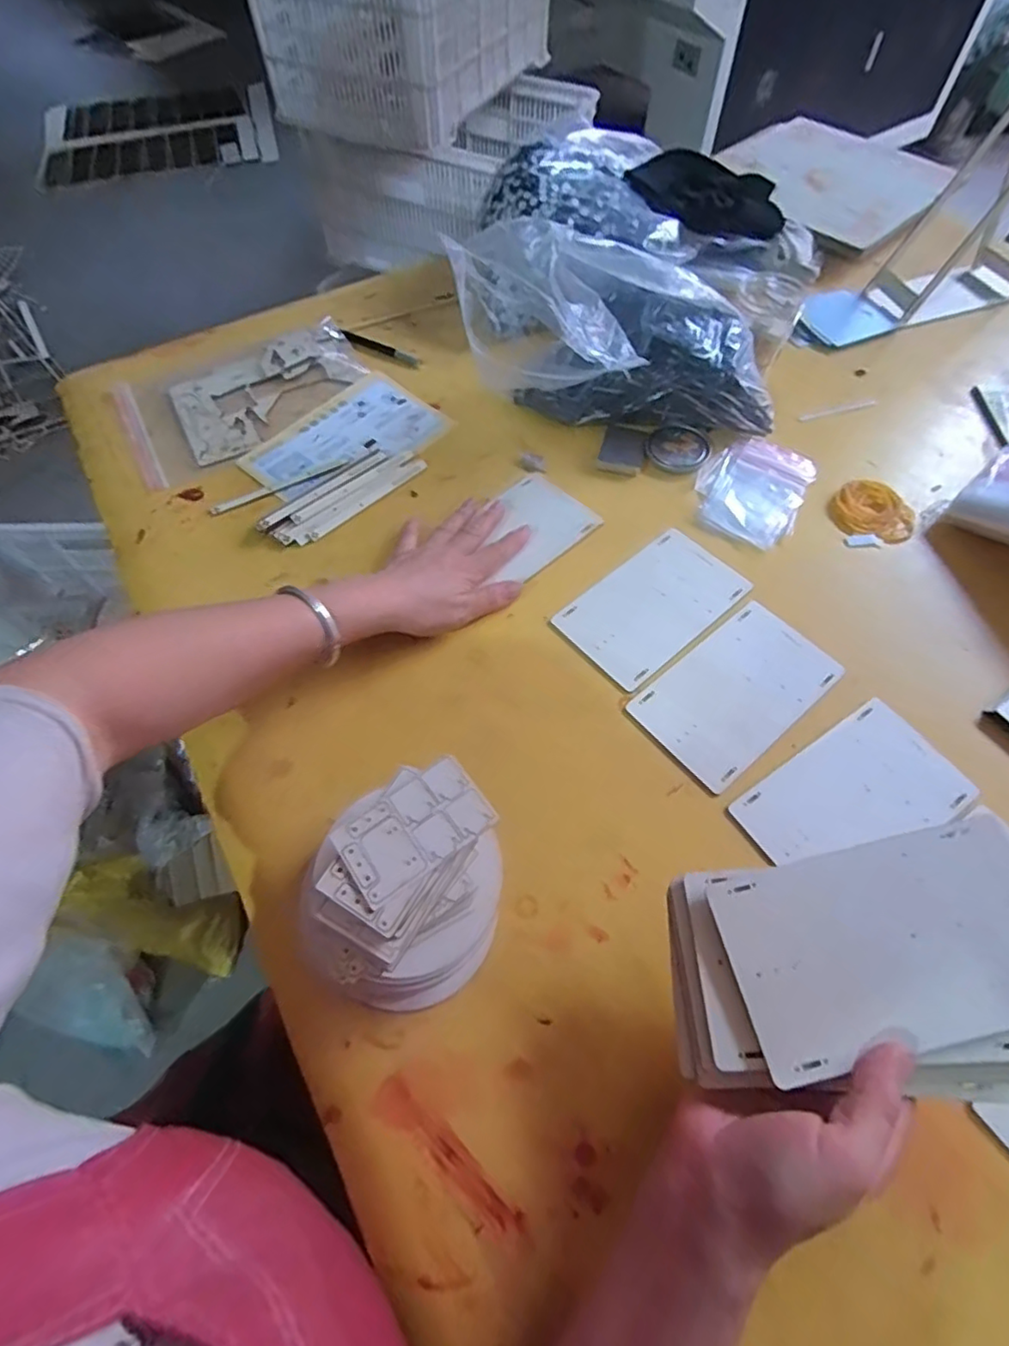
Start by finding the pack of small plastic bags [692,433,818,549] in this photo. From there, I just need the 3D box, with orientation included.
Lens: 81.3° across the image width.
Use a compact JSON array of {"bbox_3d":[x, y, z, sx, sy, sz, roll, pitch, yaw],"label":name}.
[{"bbox_3d":[0.254,-0.190,0.599,0.103,0.010,0.133,32,66,17],"label":"pack of small plastic bags"}]

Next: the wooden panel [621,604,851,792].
[{"bbox_3d":[0.195,0.014,0.493,0.167,0.004,0.099,-37,67,-18],"label":"wooden panel"}]

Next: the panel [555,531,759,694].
[{"bbox_3d":[0.136,-0.064,0.535,0.167,0.004,0.099,-37,67,-19],"label":"panel"}]

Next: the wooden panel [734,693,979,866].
[{"bbox_3d":[0.264,0.094,0.444,0.170,0.008,0.096,-30,59,-17],"label":"wooden panel"}]

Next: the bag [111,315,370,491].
[{"bbox_3d":[-0.295,-0.322,0.681,0.272,0.021,0.174,-30,65,-15],"label":"bag"}]

